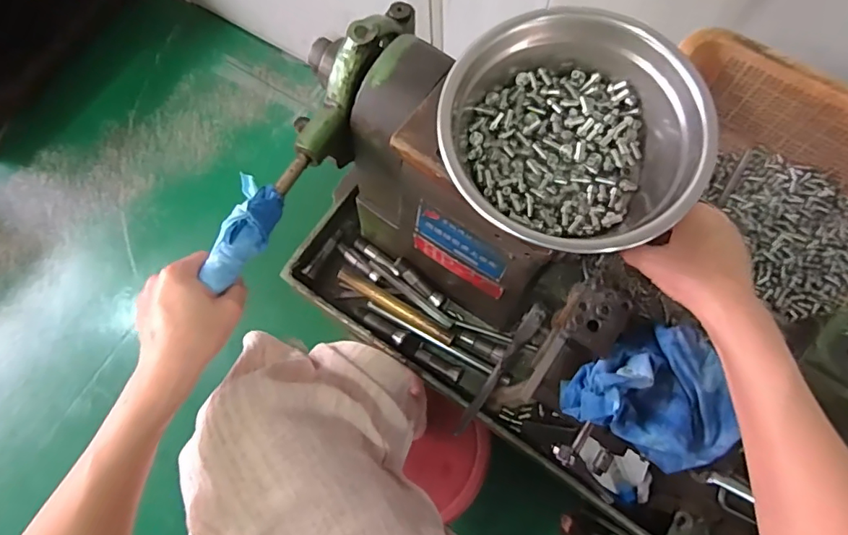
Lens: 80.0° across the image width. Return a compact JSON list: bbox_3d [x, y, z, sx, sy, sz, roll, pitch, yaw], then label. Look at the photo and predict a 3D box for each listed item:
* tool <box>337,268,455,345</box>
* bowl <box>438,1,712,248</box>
[{"bbox_3d":[-0.035,0.048,0.623,0.159,0.017,0.022,28,77,9],"label":"tool"},{"bbox_3d":[0.096,-0.083,0.345,0.162,0.051,0.160,-11,74,-1],"label":"bowl"}]

